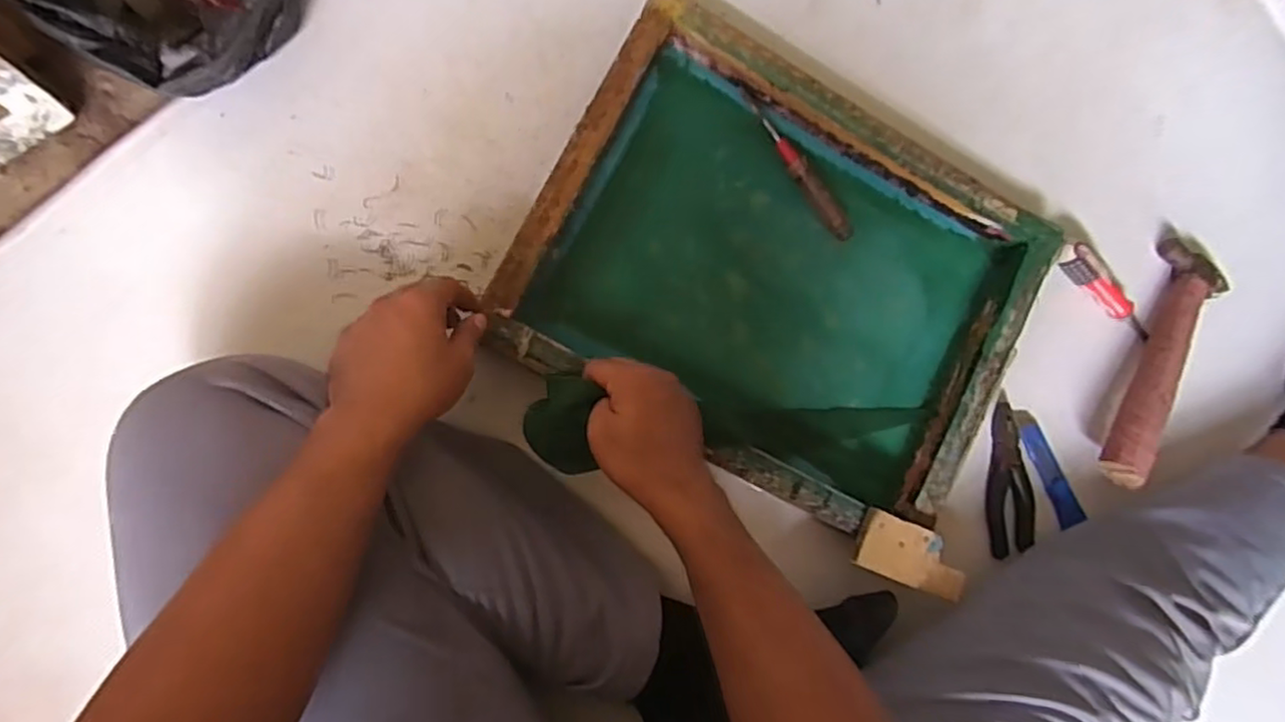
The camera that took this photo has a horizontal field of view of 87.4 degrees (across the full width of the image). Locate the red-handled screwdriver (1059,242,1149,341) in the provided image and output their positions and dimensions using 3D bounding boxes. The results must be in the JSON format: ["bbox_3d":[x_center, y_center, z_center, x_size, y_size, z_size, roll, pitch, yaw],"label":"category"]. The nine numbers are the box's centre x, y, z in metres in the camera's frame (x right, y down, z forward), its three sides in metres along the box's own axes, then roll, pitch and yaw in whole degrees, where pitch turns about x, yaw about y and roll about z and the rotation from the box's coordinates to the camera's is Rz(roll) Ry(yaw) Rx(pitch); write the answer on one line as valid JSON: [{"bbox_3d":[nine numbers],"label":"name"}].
[{"bbox_3d":[0.463,-0.069,0.671,0.025,0.023,0.128,-44,95,-8],"label":"red-handled screwdriver"}]

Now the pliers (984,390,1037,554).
[{"bbox_3d":[0.358,0.112,0.661,0.045,0.021,0.153,-1,88,-10],"label":"pliers"}]

